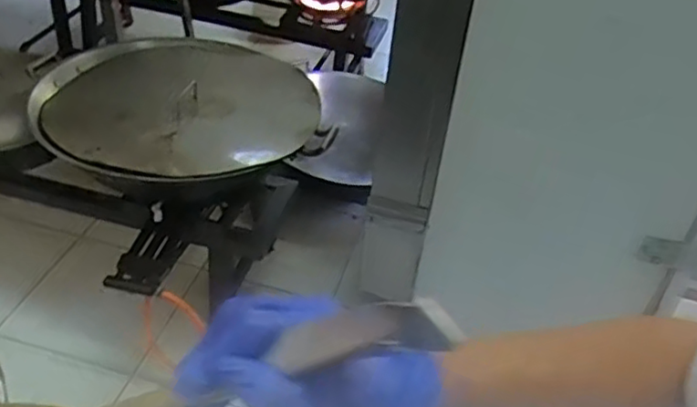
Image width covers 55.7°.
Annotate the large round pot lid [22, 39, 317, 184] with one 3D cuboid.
[{"bbox_3d":[-0.382,-0.230,1.518,0.562,0.106,0.553,4,39,-3],"label":"large round pot lid"}]

